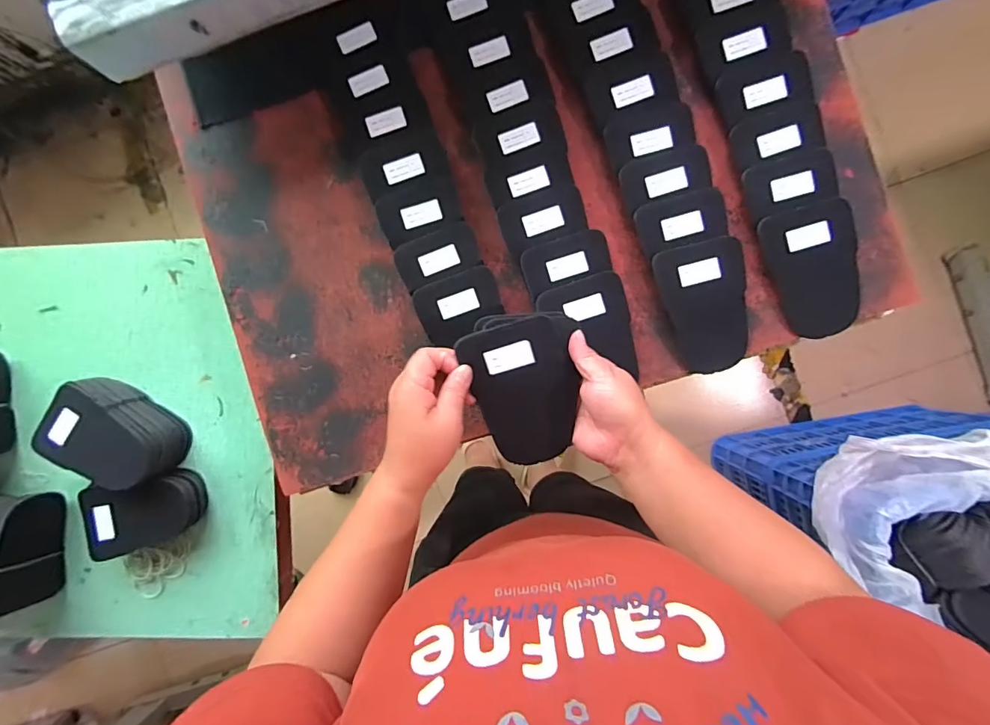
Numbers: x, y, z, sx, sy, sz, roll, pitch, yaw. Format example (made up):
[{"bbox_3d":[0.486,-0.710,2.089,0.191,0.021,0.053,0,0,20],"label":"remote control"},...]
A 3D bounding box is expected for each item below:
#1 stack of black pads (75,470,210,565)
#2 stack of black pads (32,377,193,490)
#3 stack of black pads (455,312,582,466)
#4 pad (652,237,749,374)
[{"bbox_3d":[-0.442,0.190,0.568,0.129,0.051,0.084,-13,90,3],"label":"stack of black pads"},{"bbox_3d":[-0.466,0.089,0.562,0.139,0.075,0.086,30,92,2],"label":"stack of black pads"},{"bbox_3d":[0.024,0.025,0.408,0.100,0.029,0.134,-1,90,3],"label":"stack of black pads"},{"bbox_3d":[0.217,-0.056,0.464,0.086,0.019,0.133,-11,90,3],"label":"pad"}]

